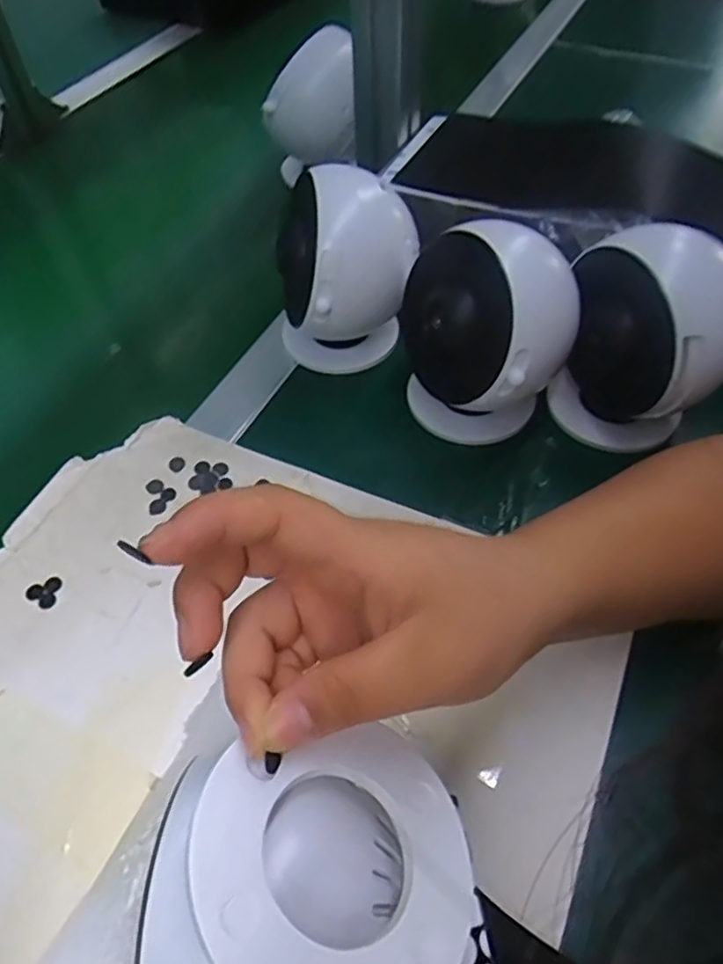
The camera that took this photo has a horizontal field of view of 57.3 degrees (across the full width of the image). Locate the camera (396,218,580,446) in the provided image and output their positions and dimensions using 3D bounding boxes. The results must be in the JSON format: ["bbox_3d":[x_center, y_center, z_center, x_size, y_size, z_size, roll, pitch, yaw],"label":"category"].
[{"bbox_3d":[0.074,-0.087,0.399,0.096,0.118,0.078,32,60,24],"label":"camera"}]

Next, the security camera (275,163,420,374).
[{"bbox_3d":[-0.008,-0.136,0.440,0.084,0.124,0.072,-19,54,-12],"label":"security camera"}]

